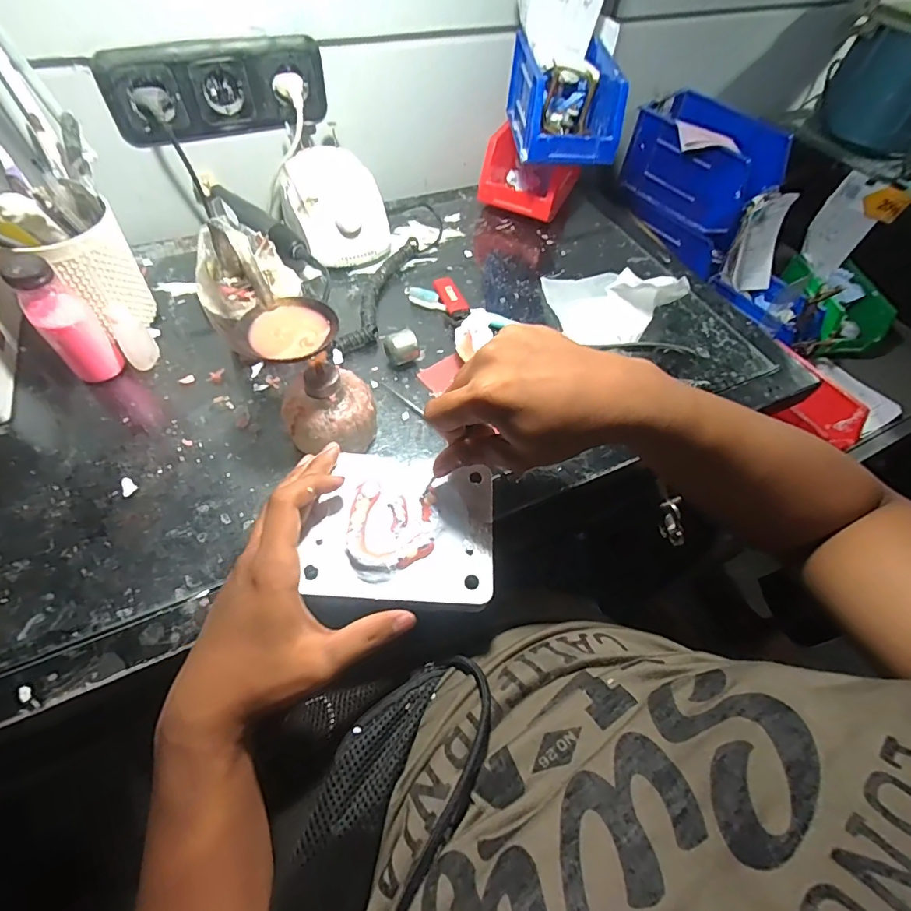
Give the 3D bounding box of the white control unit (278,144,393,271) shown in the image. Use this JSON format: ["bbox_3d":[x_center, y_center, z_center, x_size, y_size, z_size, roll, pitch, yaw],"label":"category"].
[{"bbox_3d":[-0.140,-0.290,0.553,0.111,0.077,0.135,-20,60,-17],"label":"white control unit"}]

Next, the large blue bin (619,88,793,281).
[{"bbox_3d":[0.397,-0.449,0.774,0.151,0.163,0.221,-32,64,-24],"label":"large blue bin"}]

